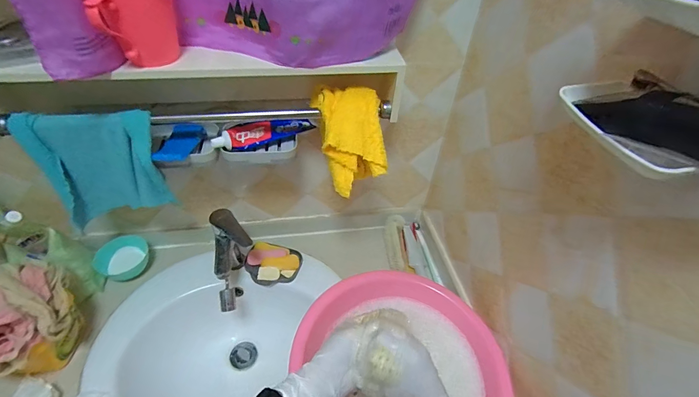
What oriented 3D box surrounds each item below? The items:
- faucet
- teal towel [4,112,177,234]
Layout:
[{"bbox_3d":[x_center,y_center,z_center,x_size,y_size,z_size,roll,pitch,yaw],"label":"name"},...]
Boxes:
[{"bbox_3d":[-0.227,0.135,0.700,0.075,0.158,0.170,-7,46,-12],"label":"faucet"},{"bbox_3d":[-0.391,-0.042,0.563,0.182,0.185,0.048,-1,45,-6],"label":"teal towel"}]

